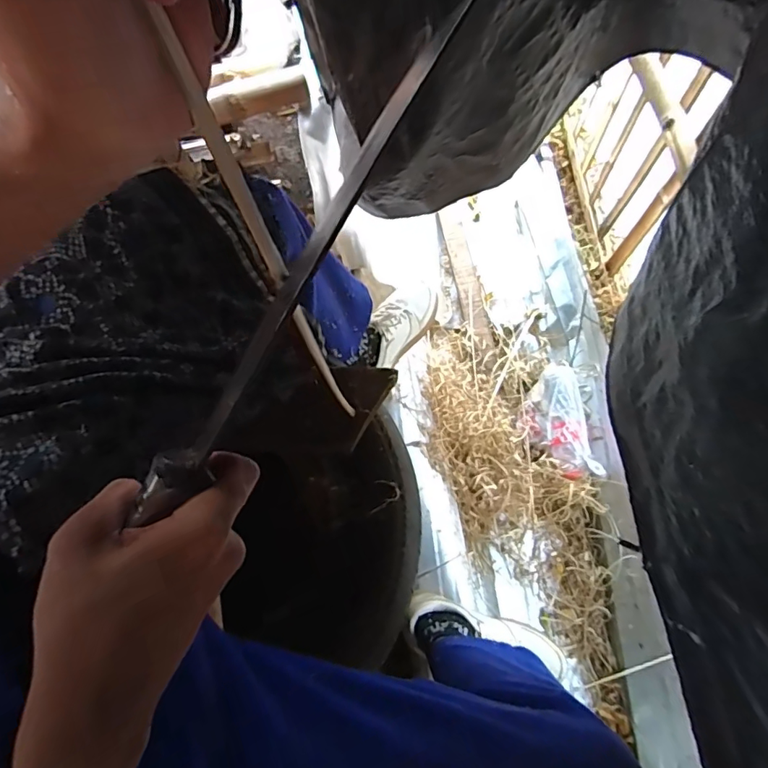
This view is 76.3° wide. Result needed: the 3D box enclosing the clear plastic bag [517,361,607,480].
[{"bbox_3d":[0.354,0.073,1.010,0.141,0.064,0.238,-4,72,1],"label":"clear plastic bag"}]

